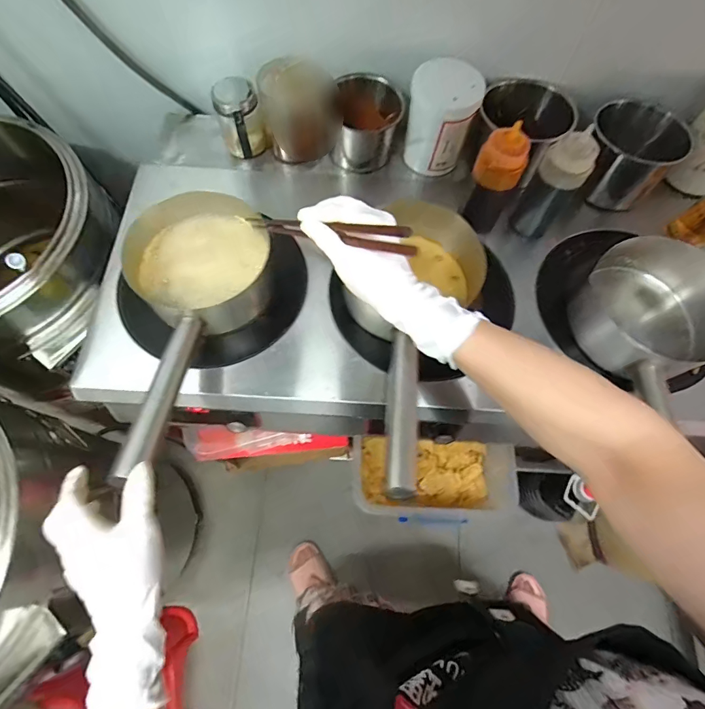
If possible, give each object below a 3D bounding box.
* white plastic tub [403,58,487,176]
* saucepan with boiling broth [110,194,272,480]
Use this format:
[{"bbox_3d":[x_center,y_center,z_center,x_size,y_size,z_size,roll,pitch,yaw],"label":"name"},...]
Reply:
[{"bbox_3d":[0.144,-0.383,0.691,0.115,0.153,0.090,15,69,4],"label":"white plastic tub"},{"bbox_3d":[-0.224,-0.041,0.566,0.172,0.098,0.381,5,55,0],"label":"saucepan with boiling broth"}]

